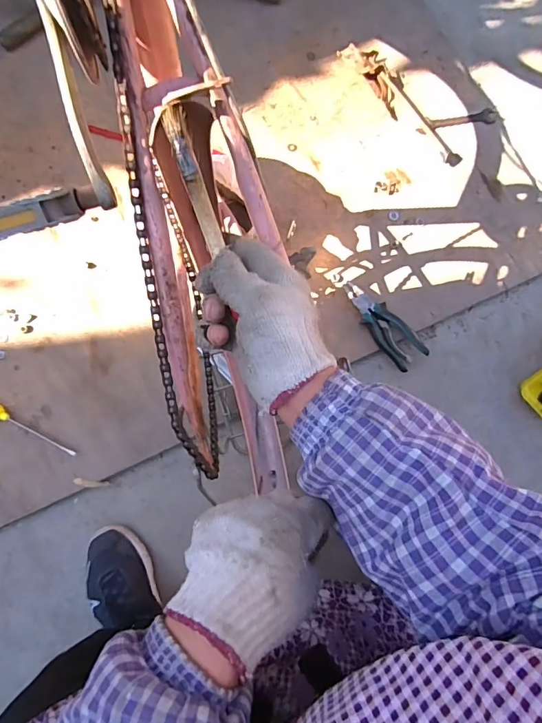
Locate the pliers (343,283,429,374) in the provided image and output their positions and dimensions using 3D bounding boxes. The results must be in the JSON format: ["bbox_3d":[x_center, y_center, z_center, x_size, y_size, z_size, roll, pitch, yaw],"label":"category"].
[{"bbox_3d":[0.203,-0.069,0.826,0.057,0.031,0.187,-42,88,-12],"label":"pliers"}]

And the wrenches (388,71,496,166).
[{"bbox_3d":[0.359,-0.525,0.910,0.155,0.016,0.233,-32,84,-7],"label":"wrenches"}]

